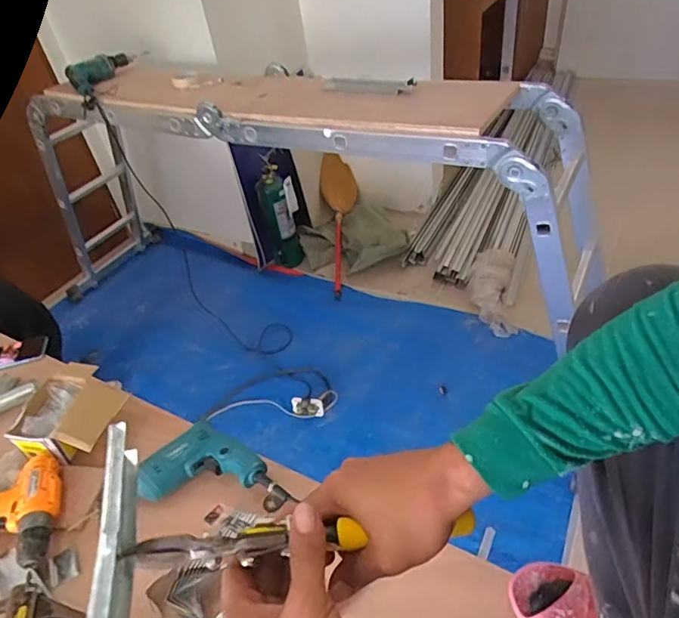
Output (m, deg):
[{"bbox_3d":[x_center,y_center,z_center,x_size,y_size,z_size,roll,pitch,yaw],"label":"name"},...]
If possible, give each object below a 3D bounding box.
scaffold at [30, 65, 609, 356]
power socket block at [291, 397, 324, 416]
[{"bbox_3d":[-0.220,-0.318,1.862,2.071,0.990,0.454,17,48,28],"label":"scaffold"},{"bbox_3d":[-0.114,0.348,1.813,0.122,0.055,0.058,8,44,19],"label":"power socket block"}]

